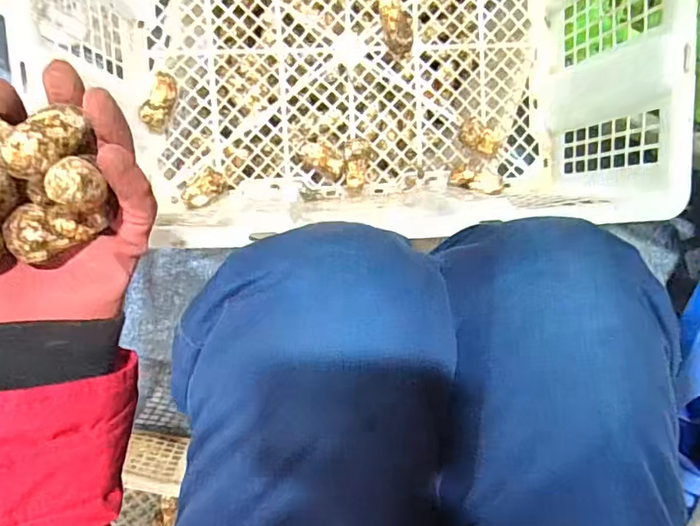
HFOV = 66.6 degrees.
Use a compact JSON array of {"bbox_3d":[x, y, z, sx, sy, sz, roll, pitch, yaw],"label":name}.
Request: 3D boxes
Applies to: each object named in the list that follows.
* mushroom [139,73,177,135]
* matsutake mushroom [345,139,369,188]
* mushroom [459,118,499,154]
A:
[{"bbox_3d":[-0.177,-0.150,0.500,0.023,0.030,0.053,16,95,-7],"label":"mushroom"},{"bbox_3d":[0.007,-0.098,0.531,0.024,0.024,0.045,0,97,-5],"label":"matsutake mushroom"},{"bbox_3d":[0.127,-0.125,0.530,0.043,0.028,0.026,22,94,-7],"label":"mushroom"}]

